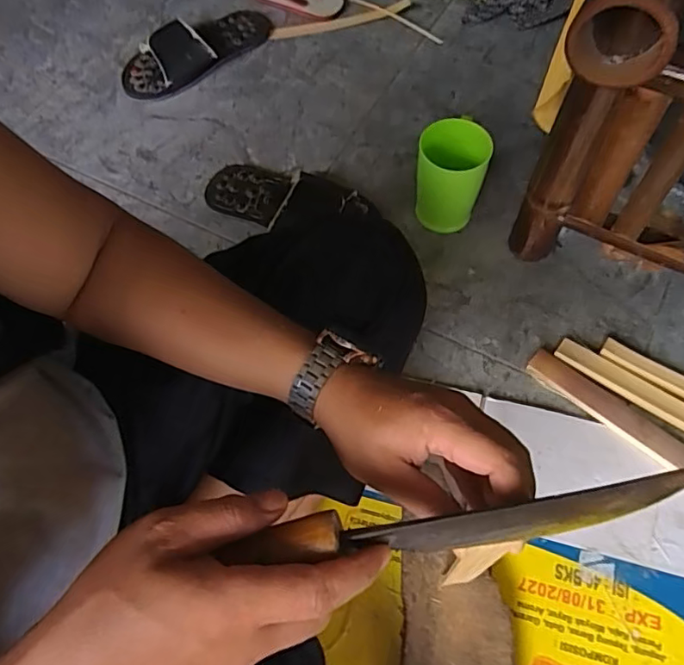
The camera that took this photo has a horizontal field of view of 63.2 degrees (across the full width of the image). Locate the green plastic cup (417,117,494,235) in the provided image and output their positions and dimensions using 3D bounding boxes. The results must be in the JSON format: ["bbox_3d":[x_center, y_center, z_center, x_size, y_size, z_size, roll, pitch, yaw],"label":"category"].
[{"bbox_3d":[0.142,-0.208,0.744,0.087,0.134,0.089,-1,63,1],"label":"green plastic cup"}]

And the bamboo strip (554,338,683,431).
[{"bbox_3d":[0.379,0.088,0.651,0.271,0.012,0.031,32,68,17],"label":"bamboo strip"}]

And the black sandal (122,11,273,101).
[{"bbox_3d":[-0.246,-0.494,0.950,0.279,0.054,0.124,-40,69,-17],"label":"black sandal"}]

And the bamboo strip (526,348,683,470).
[{"bbox_3d":[0.341,0.111,0.642,0.275,0.011,0.042,38,70,19],"label":"bamboo strip"}]

